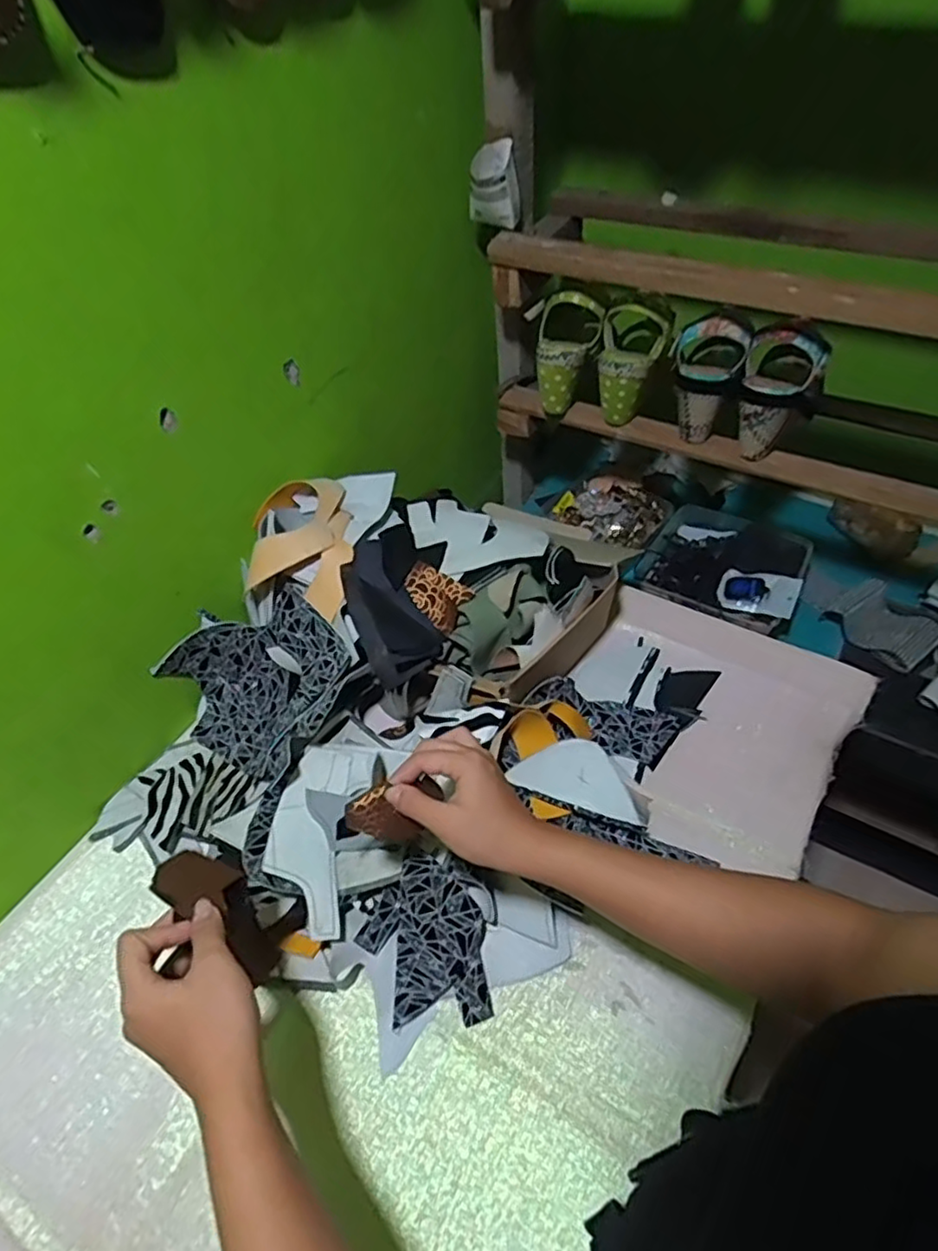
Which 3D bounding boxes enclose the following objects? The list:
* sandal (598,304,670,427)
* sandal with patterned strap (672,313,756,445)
[{"bbox_3d":[0.199,-0.317,0.802,0.077,0.125,0.072,7,50,10],"label":"sandal"},{"bbox_3d":[0.275,-0.289,0.767,0.080,0.129,0.076,16,52,17],"label":"sandal with patterned strap"}]

